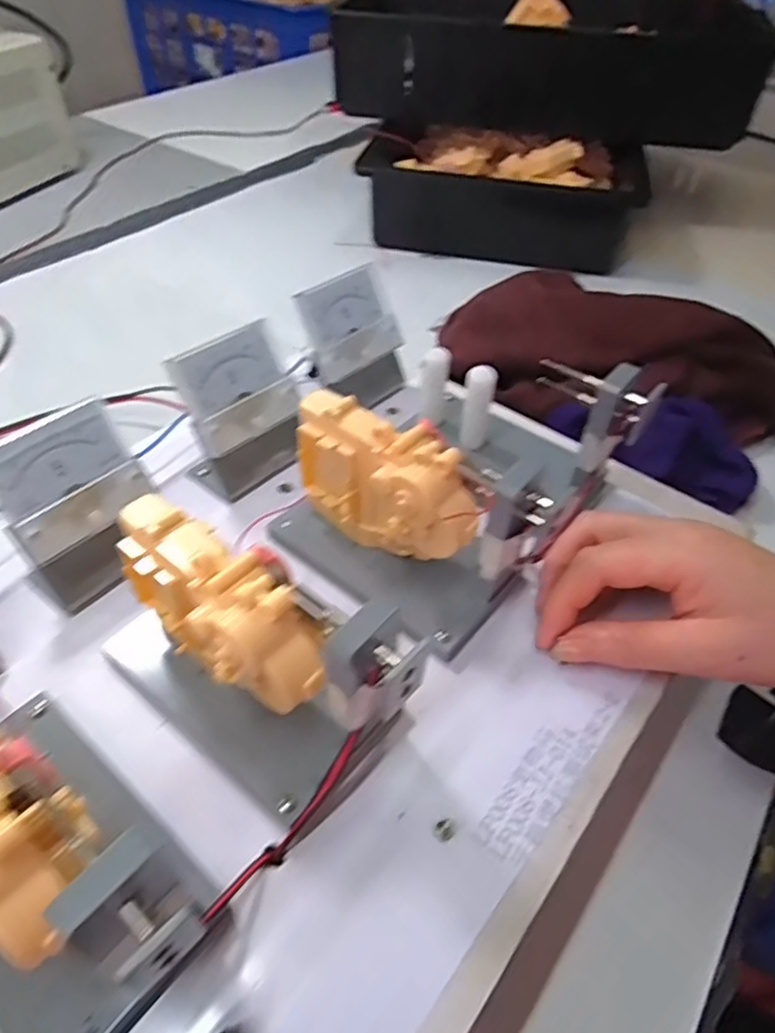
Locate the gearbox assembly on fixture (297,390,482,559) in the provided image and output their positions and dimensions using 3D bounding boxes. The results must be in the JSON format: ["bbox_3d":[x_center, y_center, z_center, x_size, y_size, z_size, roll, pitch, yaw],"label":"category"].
[{"bbox_3d":[-0.001,-0.009,0.310,0.096,0.077,0.035,31,53,24],"label":"gearbox assembly on fixture"}]

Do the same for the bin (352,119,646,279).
[{"bbox_3d":[0.142,-0.394,0.781,0.305,0.091,0.229,12,47,8],"label":"bin"}]

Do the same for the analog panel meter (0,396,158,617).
[{"bbox_3d":[-0.144,-0.006,0.305,0.048,0.068,0.063,35,55,27],"label":"analog panel meter"}]

